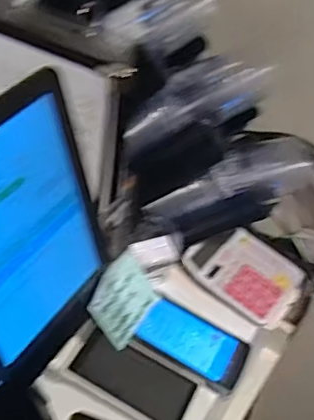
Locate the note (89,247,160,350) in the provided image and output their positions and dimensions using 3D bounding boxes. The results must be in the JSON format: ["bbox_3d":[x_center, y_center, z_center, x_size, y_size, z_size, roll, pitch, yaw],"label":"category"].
[{"bbox_3d":[-0.033,0.092,0.589,0.007,0.071,0.077,-5,33,47],"label":"note"}]

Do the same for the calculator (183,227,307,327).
[{"bbox_3d":[0.129,0.086,0.829,0.153,0.025,0.123,35,51,13],"label":"calculator"}]

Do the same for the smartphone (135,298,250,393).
[{"bbox_3d":[0.045,0.169,0.733,0.134,0.013,0.073,29,50,9],"label":"smartphone"}]

